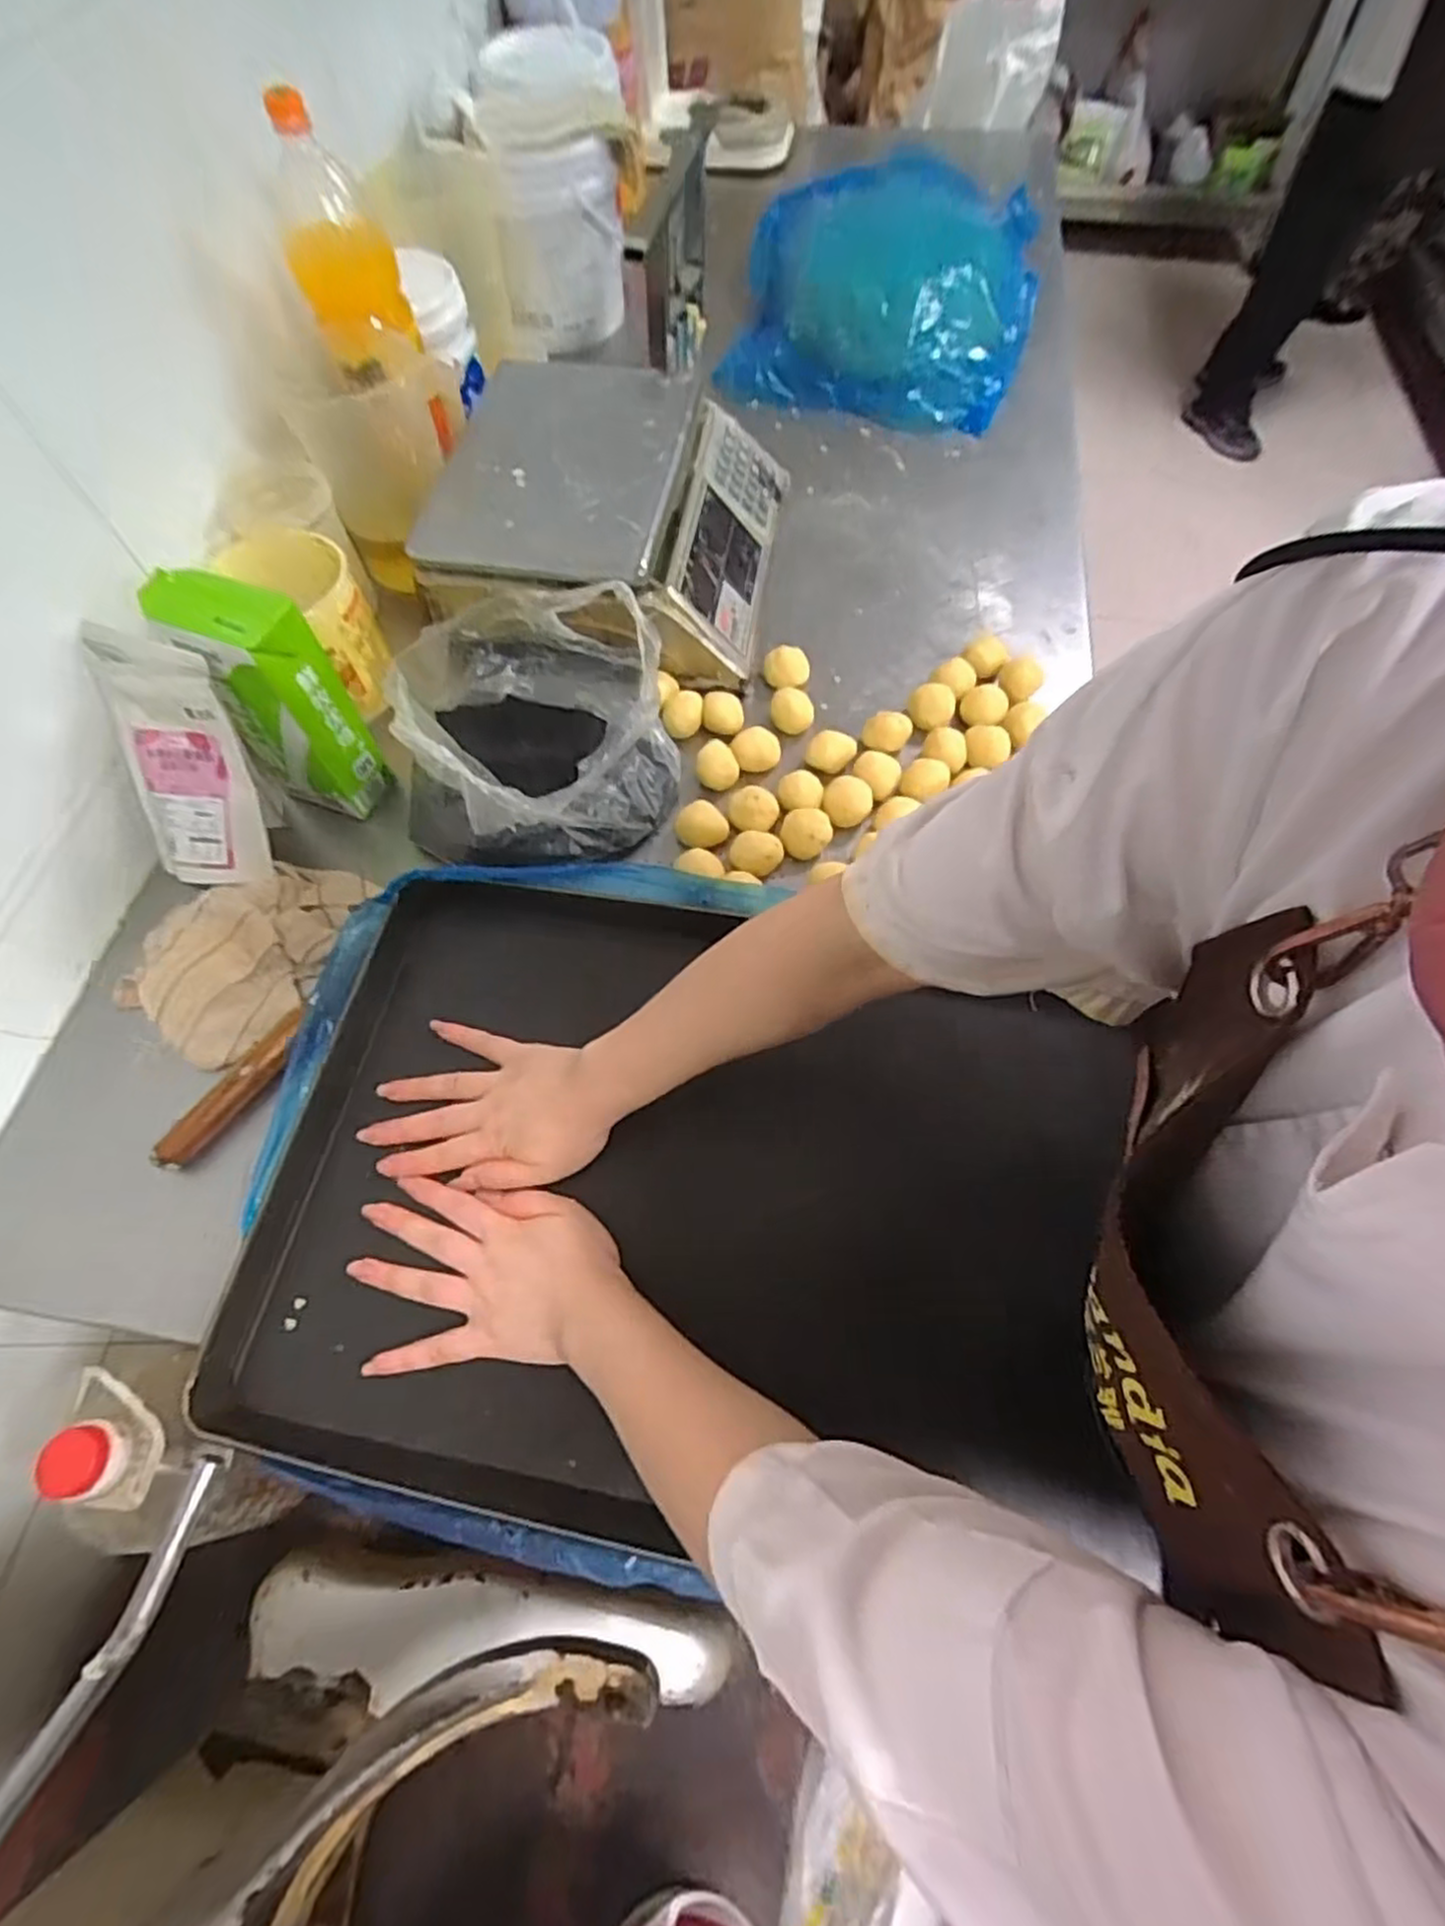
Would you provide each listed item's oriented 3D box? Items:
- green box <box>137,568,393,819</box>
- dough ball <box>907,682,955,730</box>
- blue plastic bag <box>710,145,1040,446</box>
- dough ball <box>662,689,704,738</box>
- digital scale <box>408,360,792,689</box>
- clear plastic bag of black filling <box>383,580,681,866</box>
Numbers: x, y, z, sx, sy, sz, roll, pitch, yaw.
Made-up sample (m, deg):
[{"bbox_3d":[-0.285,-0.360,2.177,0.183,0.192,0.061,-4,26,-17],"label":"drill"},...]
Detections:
[{"bbox_3d":[-0.360,-0.219,0.630,0.105,0.193,0.070,15,65,9],"label":"green box"},{"bbox_3d":[0.201,-0.245,0.734,0.043,0.036,0.041,-1,63,1],"label":"dough ball"},{"bbox_3d":[0.223,-0.925,1.021,0.395,0.108,0.515,16,65,9],"label":"blue plastic bag"},{"bbox_3d":[-0.038,-0.243,0.735,0.037,0.029,0.042,-1,63,1],"label":"dough ball"},{"bbox_3d":[-0.103,-0.466,0.781,0.315,0.121,0.351,8,64,5],"label":"digital scale"},{"bbox_3d":[-0.162,-0.202,0.649,0.237,0.135,0.251,-10,64,-3],"label":"clear plastic bag of black filling"}]

